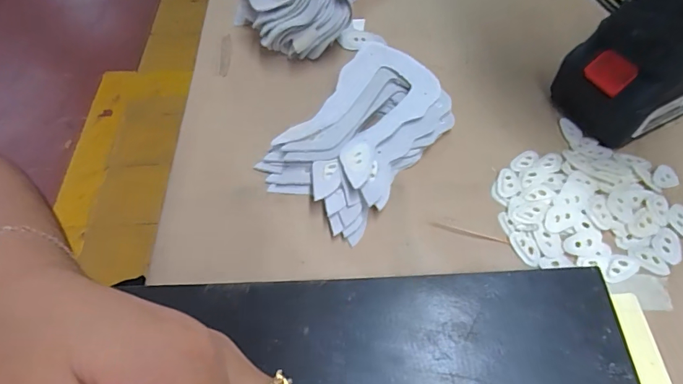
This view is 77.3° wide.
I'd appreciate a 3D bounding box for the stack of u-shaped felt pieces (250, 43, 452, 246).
[{"bbox_3d":[0.015,-0.046,0.328,0.099,0.037,0.149,35,65,21],"label":"stack of u-shaped felt pieces"}]

